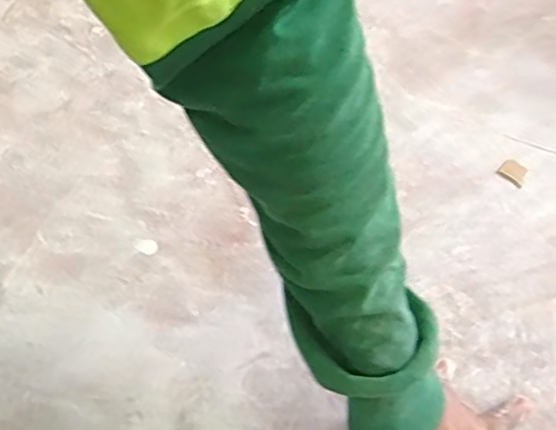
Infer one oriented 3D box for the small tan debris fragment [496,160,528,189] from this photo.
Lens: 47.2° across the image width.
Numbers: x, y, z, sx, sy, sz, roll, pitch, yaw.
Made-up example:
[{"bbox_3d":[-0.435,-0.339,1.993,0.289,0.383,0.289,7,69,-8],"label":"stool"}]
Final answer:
[{"bbox_3d":[0.234,-0.041,0.630,0.028,0.004,0.025,37,63,22],"label":"small tan debris fragment"}]

